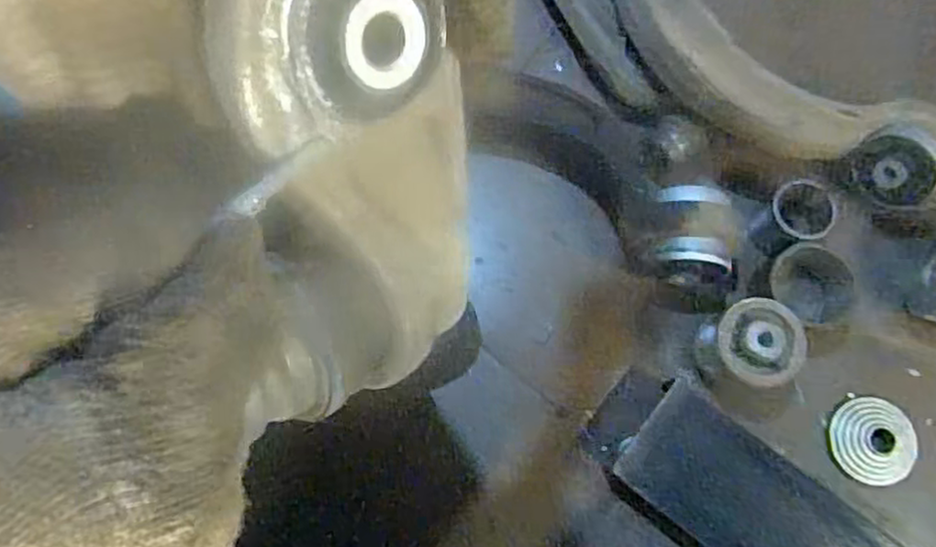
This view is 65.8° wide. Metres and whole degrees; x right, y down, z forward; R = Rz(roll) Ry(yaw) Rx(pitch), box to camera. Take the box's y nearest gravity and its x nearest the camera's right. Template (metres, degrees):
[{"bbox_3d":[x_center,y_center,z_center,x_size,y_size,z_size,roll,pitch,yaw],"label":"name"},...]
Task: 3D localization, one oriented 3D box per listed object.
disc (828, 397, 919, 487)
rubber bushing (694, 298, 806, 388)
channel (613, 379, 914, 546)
[{"bbox_3d":[0.361,0.149,0.645,0.066,0.025,0.074,5,76,1],"label":"disc"},{"bbox_3d":[0.245,0.063,0.626,0.075,0.067,0.070,-13,76,-3],"label":"rubber bushing"},{"bbox_3d":[0.271,0.219,0.605,0.295,0.046,0.113,37,78,9],"label":"channel"}]

